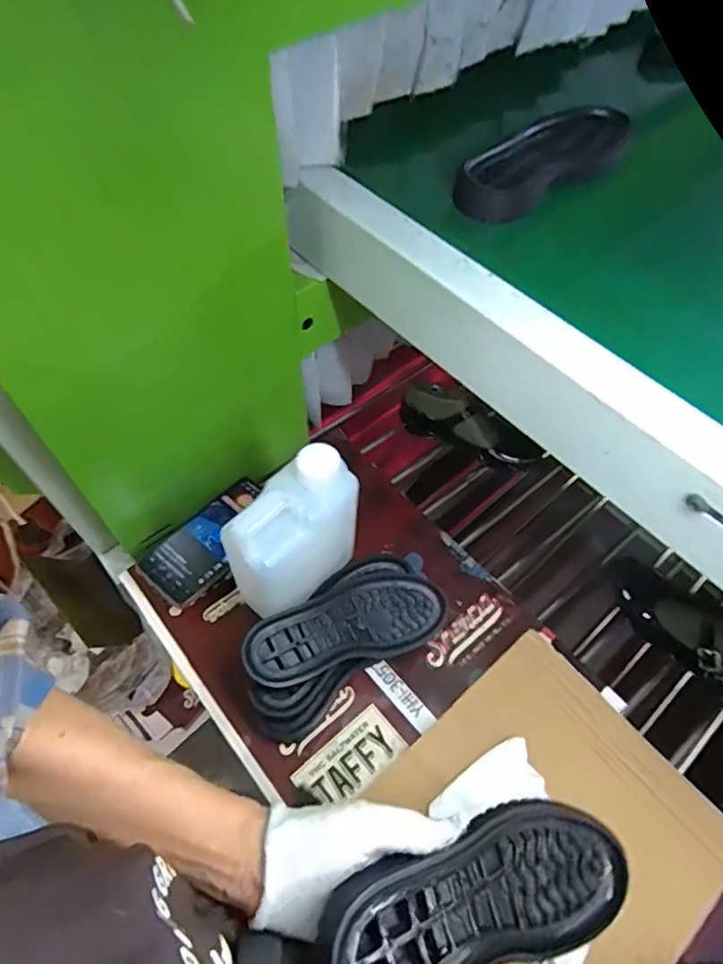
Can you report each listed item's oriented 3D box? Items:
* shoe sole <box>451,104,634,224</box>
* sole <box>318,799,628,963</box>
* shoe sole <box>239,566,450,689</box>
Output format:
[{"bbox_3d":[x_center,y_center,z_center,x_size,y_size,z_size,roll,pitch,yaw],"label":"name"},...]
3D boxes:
[{"bbox_3d":[0.164,-0.293,0.522,0.213,0.028,0.074,-38,66,-22],"label":"shoe sole"},{"bbox_3d":[0.078,0.246,0.345,0.208,0.029,0.080,4,54,-30],"label":"sole"},{"bbox_3d":[-0.014,0.143,0.579,0.206,0.023,0.081,-13,58,-25],"label":"shoe sole"}]

